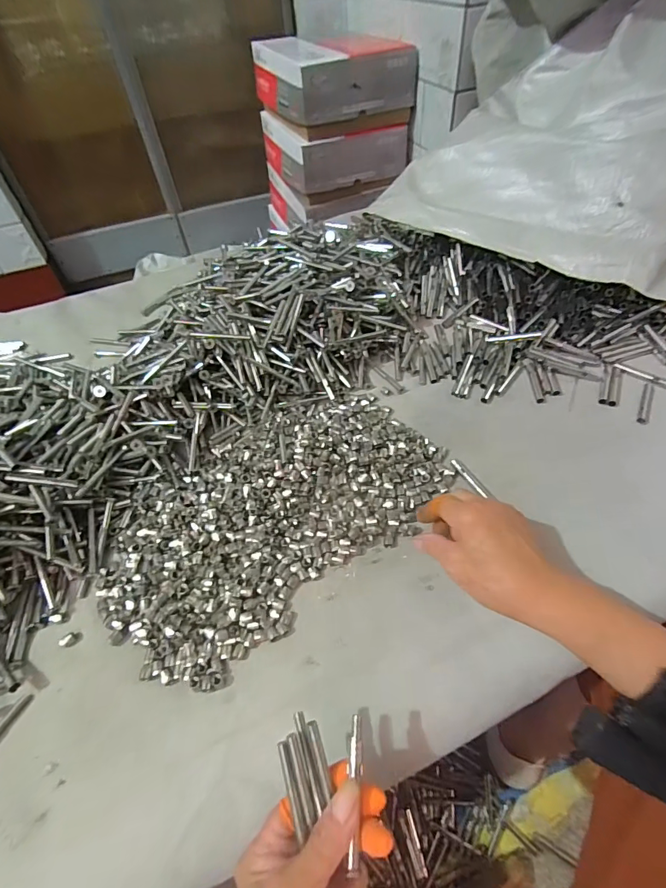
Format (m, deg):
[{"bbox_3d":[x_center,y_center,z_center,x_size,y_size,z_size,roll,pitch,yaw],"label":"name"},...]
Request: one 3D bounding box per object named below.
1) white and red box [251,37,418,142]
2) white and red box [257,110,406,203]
[{"bbox_3d":[-0.007,-0.932,1.106,0.313,0.136,0.330,-19,52,-11],"label":"white and red box"},{"bbox_3d":[-0.010,-0.846,1.219,0.298,0.133,0.361,-21,53,-12],"label":"white and red box"}]

